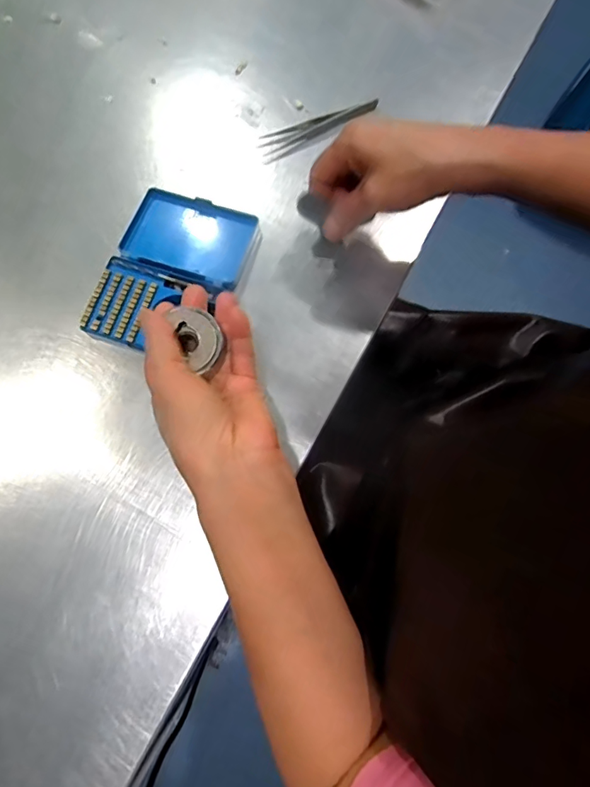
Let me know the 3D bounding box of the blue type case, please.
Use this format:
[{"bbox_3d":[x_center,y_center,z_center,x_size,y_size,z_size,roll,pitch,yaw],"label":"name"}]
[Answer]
[{"bbox_3d":[-0.100,-0.100,0.404,0.105,0.025,0.145,17,76,5],"label":"blue type case"}]

